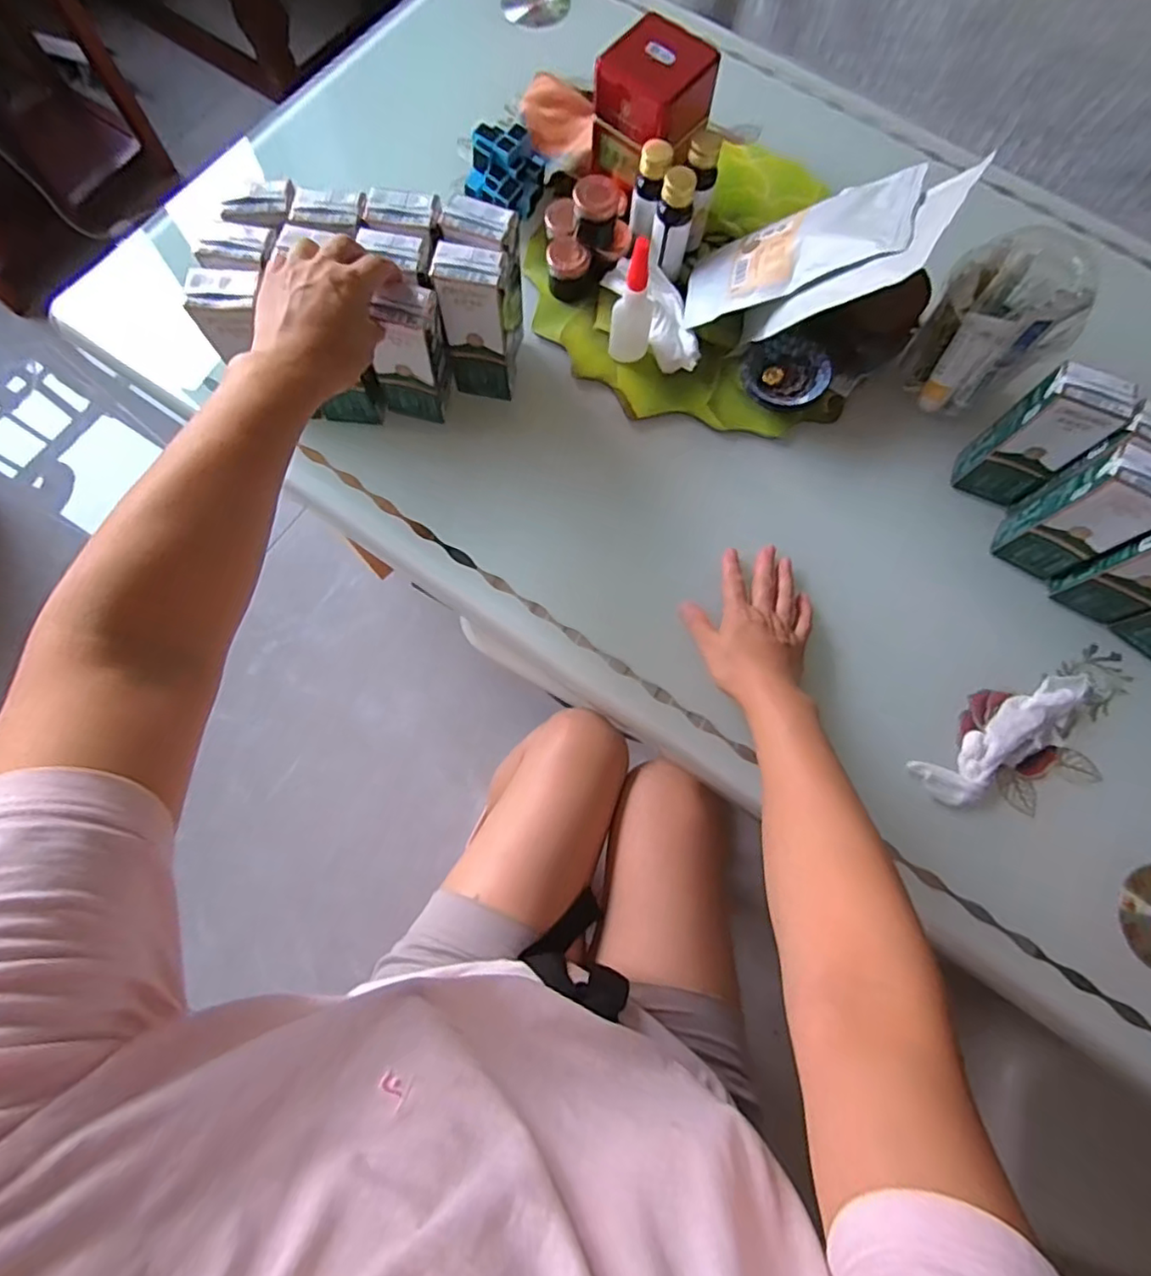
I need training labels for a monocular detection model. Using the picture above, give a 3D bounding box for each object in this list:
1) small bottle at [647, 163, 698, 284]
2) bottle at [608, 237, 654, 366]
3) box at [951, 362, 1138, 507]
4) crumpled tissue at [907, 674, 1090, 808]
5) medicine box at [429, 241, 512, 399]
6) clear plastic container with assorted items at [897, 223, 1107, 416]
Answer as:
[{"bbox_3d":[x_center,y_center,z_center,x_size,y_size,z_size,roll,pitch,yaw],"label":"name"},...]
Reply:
[{"bbox_3d":[0.091,-0.388,0.562,0.035,0.085,0.036,9,75,1],"label":"small bottle"},{"bbox_3d":[0.054,-0.305,0.544,0.037,0.115,0.040,14,75,2],"label":"bottle"},{"bbox_3d":[0.392,-0.168,0.509,0.058,0.129,0.034,27,76,6],"label":"box"},{"bbox_3d":[0.372,0.088,0.514,0.171,0.025,0.051,-29,78,-8],"label":"crumpled tissue"},{"bbox_3d":[-0.084,-0.275,0.524,0.058,0.125,0.050,8,75,1],"label":"medicine box"},{"bbox_3d":[0.366,-0.277,0.533,0.091,0.133,0.089,0,75,-1],"label":"clear plastic container with assorted items"}]

